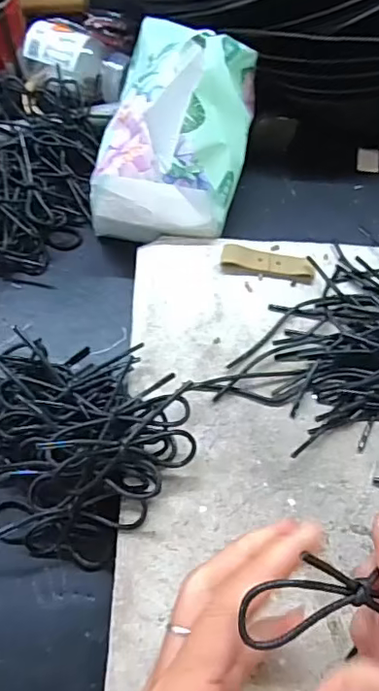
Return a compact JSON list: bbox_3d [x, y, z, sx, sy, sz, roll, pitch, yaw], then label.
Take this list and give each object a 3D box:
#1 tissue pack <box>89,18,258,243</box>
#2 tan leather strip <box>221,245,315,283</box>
[{"bbox_3d":[-0.005,-0.149,0.382,0.093,0.096,0.140,14,61,7],"label":"tissue pack"},{"bbox_3d":[0.051,-0.053,0.355,0.060,0.006,0.017,11,61,6],"label":"tan leather strip"}]

